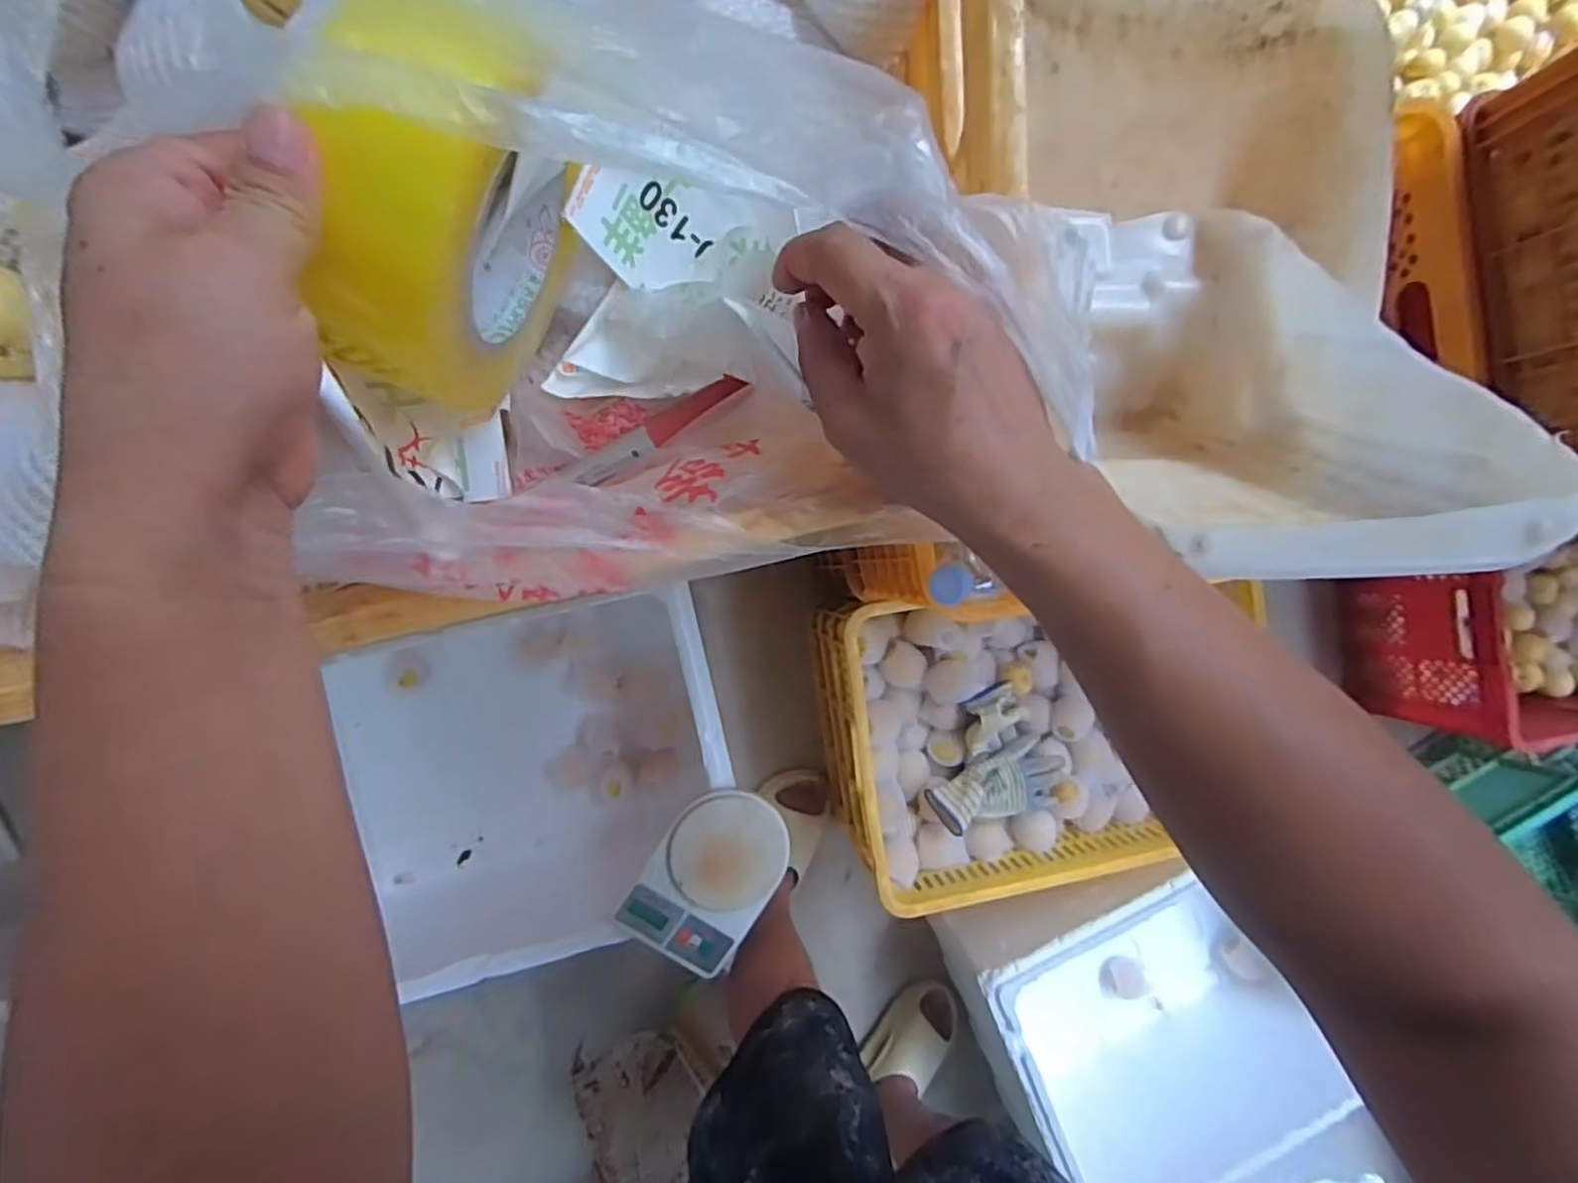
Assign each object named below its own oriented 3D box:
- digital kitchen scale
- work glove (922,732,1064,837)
[{"bbox_3d":[-0.094,0.351,0.880,0.154,0.032,0.224,30,88,-7],"label":"digital kitchen scale"},{"bbox_3d":[0.289,0.280,1.004,0.181,0.044,0.094,-27,95,-6],"label":"work glove"}]

